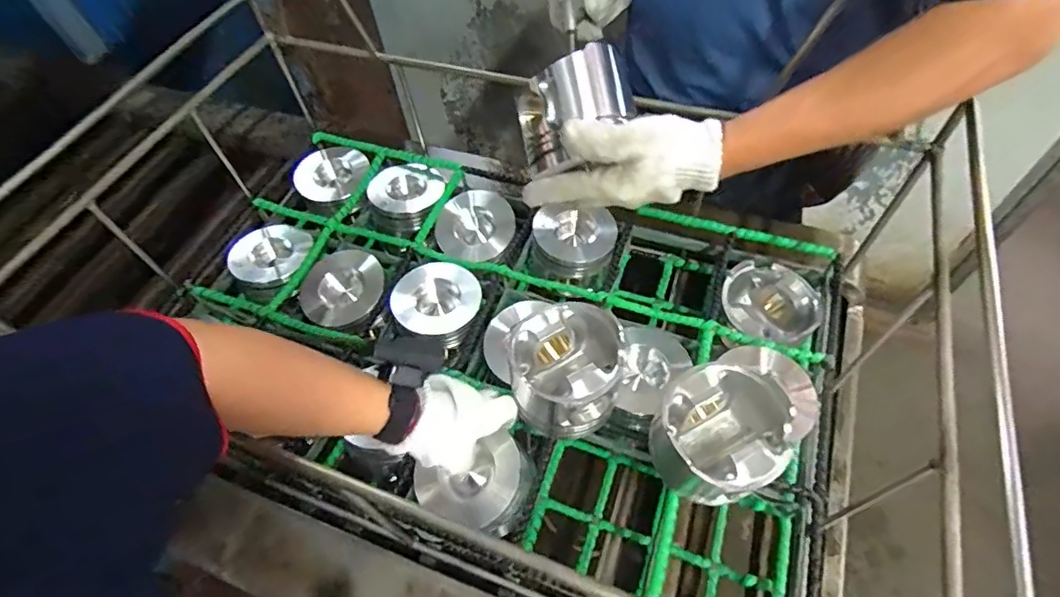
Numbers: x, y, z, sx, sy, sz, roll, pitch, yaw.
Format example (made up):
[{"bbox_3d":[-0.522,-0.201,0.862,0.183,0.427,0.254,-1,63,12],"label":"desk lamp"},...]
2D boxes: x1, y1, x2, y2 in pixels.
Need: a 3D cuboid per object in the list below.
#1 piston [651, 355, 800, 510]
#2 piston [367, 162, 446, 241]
[{"bbox_3d":[0.182,0.127,0.500,0.103,0.102,0.105,-2,57,3],"label":"piston"},{"bbox_3d":[-0.174,-0.141,0.802,0.111,0.079,0.115,-2,57,3],"label":"piston"}]

